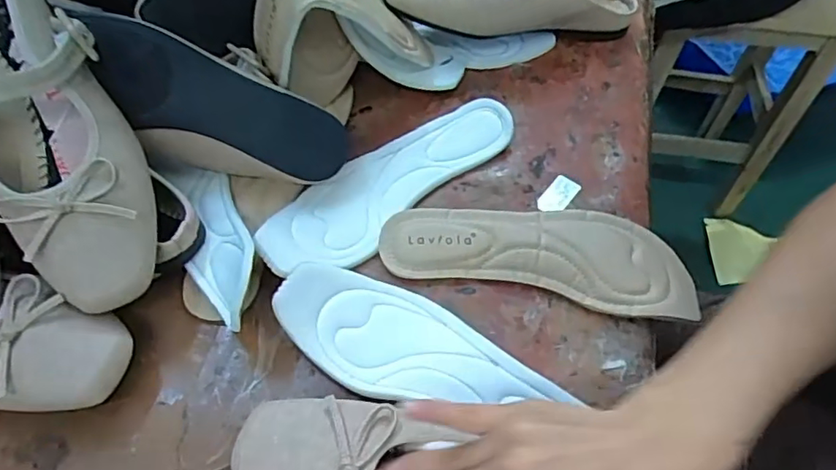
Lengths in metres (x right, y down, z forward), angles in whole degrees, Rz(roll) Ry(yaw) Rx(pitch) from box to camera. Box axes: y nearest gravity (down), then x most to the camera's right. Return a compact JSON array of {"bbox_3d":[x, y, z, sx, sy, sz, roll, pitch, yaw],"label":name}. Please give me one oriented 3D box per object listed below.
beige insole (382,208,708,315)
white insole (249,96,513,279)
[{"bbox_3d":[0.087,0.010,0.412,0.219,0.016,0.073,9,57,5],"label":"beige insole"},{"bbox_3d":[-0.021,-0.045,0.439,0.227,0.027,0.069,-39,66,-23],"label":"white insole"}]

